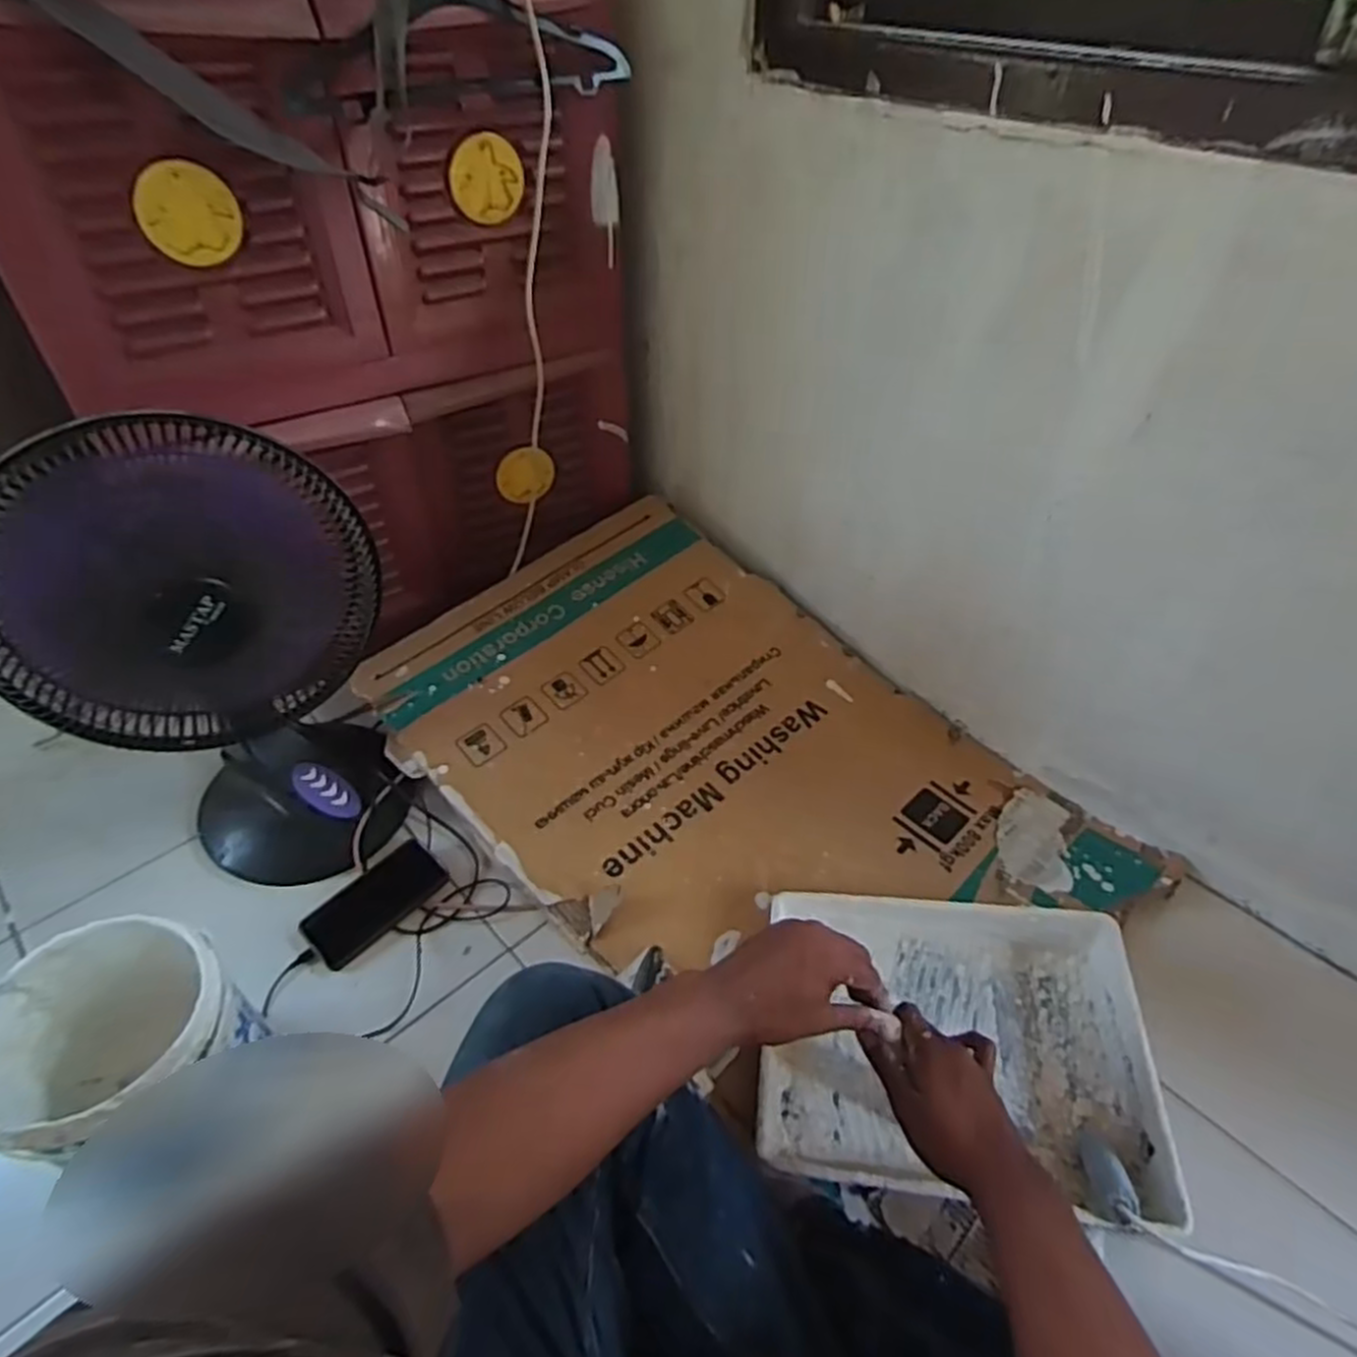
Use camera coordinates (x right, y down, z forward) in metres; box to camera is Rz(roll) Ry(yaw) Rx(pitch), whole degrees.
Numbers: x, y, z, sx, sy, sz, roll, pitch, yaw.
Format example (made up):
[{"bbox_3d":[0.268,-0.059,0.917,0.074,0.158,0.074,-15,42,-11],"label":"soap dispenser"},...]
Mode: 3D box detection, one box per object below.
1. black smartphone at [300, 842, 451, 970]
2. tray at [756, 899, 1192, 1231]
[{"bbox_3d":[-0.363,0.266,0.937,0.084,0.015,0.160,30,51,28],"label":"black smartphone"},{"bbox_3d":[0.268,0.361,0.786,0.357,0.091,0.290,6,44,7],"label":"tray"}]

